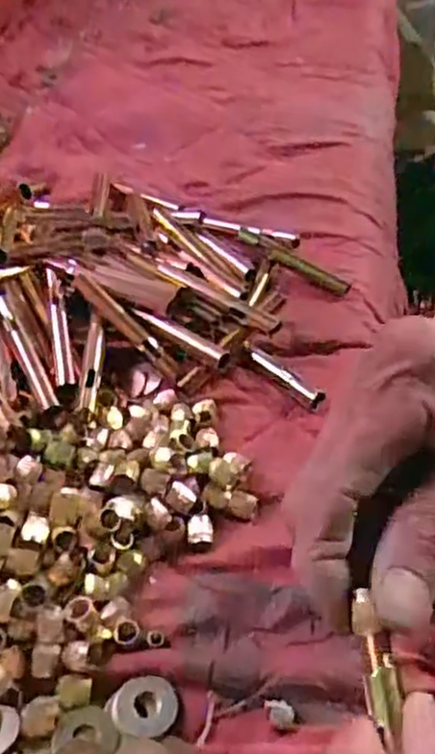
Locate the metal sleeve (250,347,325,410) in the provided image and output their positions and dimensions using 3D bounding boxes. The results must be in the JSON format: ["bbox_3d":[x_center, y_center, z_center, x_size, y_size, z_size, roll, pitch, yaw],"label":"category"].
[{"bbox_3d":[0.038,-0.001,0.391,0.010,0.006,0.056,-31,51,-23],"label":"metal sleeve"}]

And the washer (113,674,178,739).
[{"bbox_3d":[-0.028,0.130,0.276,0.025,0.004,0.023,-2,46,2],"label":"washer"}]

